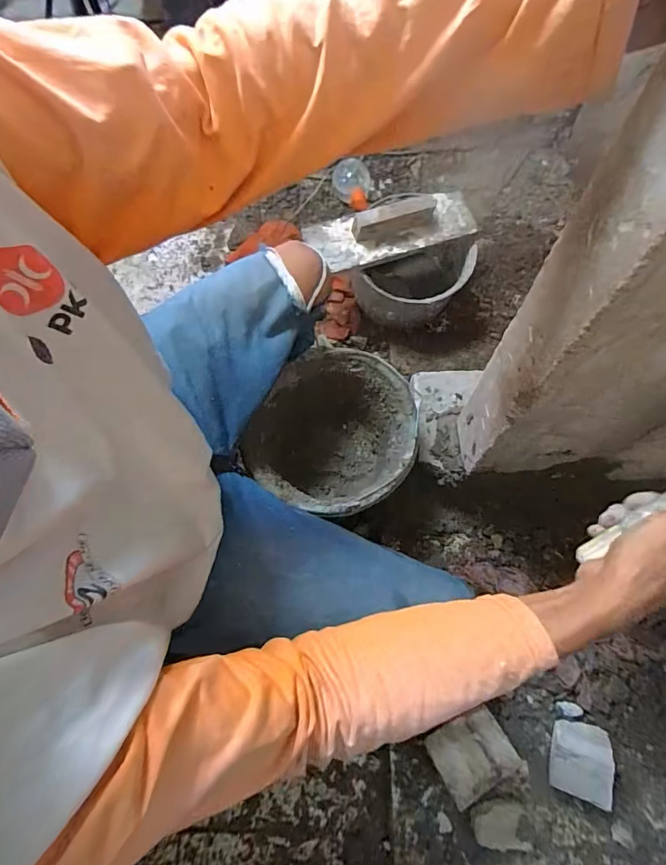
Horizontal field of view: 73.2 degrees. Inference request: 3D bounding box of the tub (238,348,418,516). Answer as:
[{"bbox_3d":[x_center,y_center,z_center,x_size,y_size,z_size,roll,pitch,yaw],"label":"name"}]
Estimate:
[{"bbox_3d":[-0.006,0.010,0.761,0.276,0.165,0.257,-1,68,1],"label":"tub"}]

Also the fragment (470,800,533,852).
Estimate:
[{"bbox_3d":[0.227,0.531,0.603,0.076,0.033,0.050,0,68,1],"label":"fragment"}]

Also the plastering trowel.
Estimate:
[{"bbox_3d":[0.108,-0.378,0.812,0.313,0.059,0.100,-18,69,-5],"label":"plastering trowel"}]

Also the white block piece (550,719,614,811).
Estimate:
[{"bbox_3d":[0.335,0.446,0.618,0.076,0.068,0.087,17,70,8],"label":"white block piece"}]

